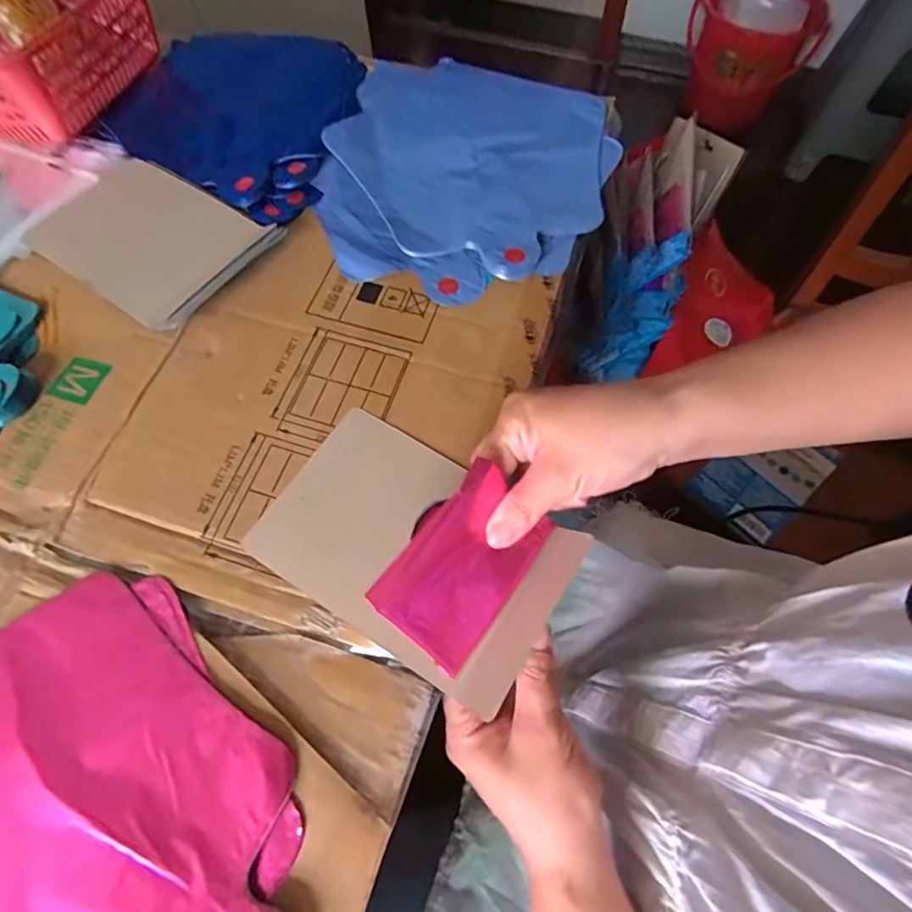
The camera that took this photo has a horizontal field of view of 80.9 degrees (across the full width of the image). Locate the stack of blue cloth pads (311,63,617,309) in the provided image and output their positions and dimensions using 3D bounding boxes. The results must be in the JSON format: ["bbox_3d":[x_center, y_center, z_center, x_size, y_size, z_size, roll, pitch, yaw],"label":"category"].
[{"bbox_3d":[0.004,-0.240,0.442,0.229,0.013,0.262,16,66,11],"label":"stack of blue cloth pads"}]

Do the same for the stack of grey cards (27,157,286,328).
[{"bbox_3d":[-0.237,-0.171,0.412,0.179,0.011,0.117,31,70,17],"label":"stack of grey cards"}]

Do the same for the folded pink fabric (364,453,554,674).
[{"bbox_3d":[0.006,0.058,0.285,0.093,0.072,0.010,-52,28,-18],"label":"folded pink fabric"}]

